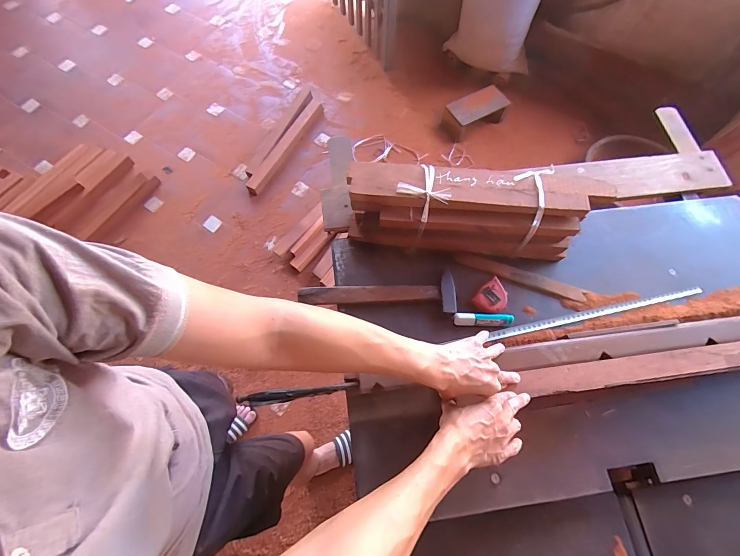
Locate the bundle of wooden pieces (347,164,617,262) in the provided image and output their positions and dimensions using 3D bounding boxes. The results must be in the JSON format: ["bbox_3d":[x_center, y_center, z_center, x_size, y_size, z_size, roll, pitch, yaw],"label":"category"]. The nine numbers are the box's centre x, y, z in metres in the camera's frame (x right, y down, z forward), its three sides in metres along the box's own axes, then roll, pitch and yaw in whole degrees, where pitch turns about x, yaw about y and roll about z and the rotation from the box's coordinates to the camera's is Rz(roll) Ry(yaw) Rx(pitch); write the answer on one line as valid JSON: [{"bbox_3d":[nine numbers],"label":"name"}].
[{"bbox_3d":[0.191,-0.127,0.635,0.454,0.111,0.133,5,71,1],"label":"bundle of wooden pieces"}]

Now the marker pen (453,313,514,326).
[{"bbox_3d":[0.209,0.077,0.627,0.106,0.018,0.021,1,71,0],"label":"marker pen"}]

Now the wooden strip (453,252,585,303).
[{"bbox_3d":[0.290,-0.006,0.666,0.258,0.006,0.027,19,72,6],"label":"wooden strip"}]

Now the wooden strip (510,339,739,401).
[{"bbox_3d":[0.759,0.117,0.594,1.025,0.039,0.050,-7,74,-3],"label":"wooden strip"}]

